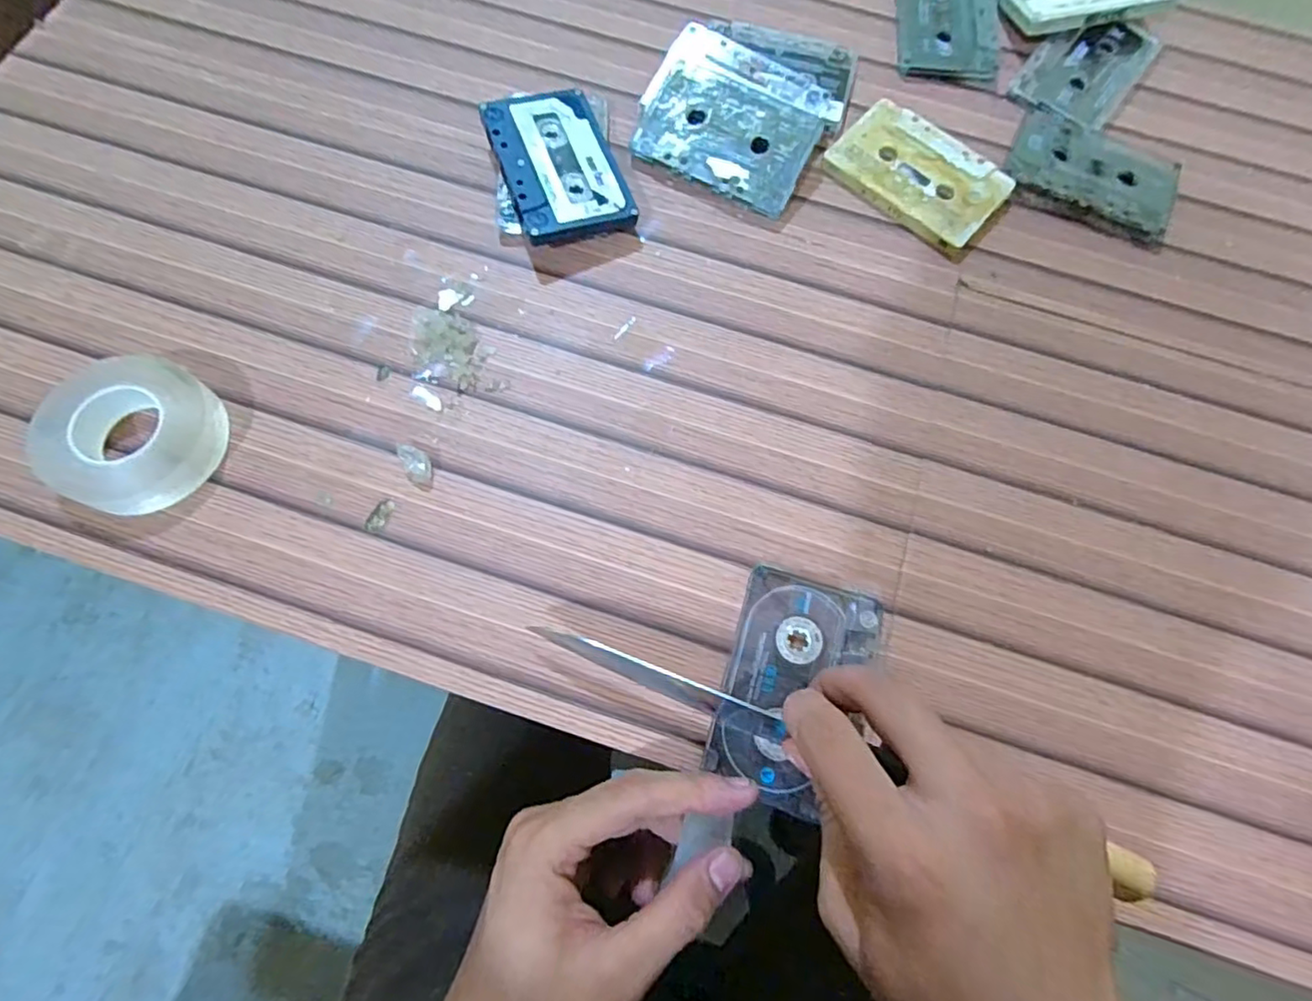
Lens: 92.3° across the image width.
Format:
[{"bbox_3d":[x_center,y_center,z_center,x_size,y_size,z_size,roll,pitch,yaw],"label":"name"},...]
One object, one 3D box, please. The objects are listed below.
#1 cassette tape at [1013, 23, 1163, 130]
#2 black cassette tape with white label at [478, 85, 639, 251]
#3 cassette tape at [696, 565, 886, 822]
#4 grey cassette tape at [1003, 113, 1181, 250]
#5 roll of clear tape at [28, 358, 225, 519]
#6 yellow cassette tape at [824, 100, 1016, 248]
[{"bbox_3d":[0.287,-0.290,0.415,0.063,0.007,0.096,36,74,9],"label":"cassette tape"},{"bbox_3d":[-0.058,-0.194,0.366,0.063,0.016,0.100,-18,74,-15],"label":"black cassette tape with white label"},{"bbox_3d":[0.063,0.083,0.282,0.061,0.008,0.099,17,72,3],"label":"cassette tape"},{"bbox_3d":[0.271,-0.203,0.390,0.101,0.008,0.071,24,72,6],"label":"grey cassette tape"},{"bbox_3d":[-0.253,-0.032,0.304,0.072,0.025,0.072,18,72,4],"label":"roll of clear tape"},{"bbox_3d":[0.159,-0.198,0.382,0.100,0.011,0.063,42,75,11],"label":"yellow cassette tape"}]

